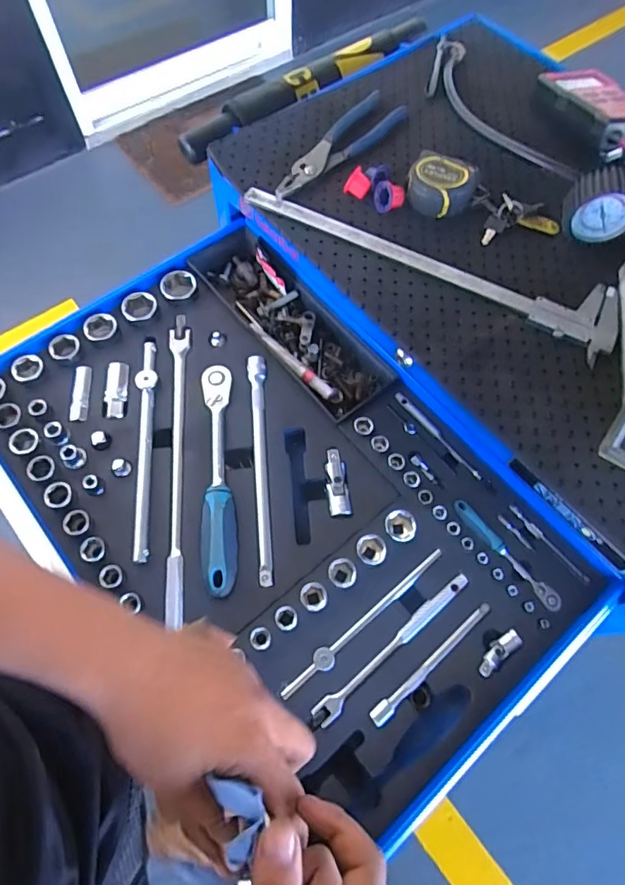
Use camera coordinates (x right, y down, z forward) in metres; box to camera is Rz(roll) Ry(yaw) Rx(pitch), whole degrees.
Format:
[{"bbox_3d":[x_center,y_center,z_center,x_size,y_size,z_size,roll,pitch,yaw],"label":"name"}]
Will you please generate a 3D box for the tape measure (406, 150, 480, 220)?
[{"bbox_3d":[0.138,-0.277,0.544,0.072,0.037,0.069,25,68,9],"label":"tape measure"}]

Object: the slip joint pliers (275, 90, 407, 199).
[{"bbox_3d":[0.028,-0.339,0.578,0.047,0.016,0.195,41,71,15],"label":"slip joint pliers"}]

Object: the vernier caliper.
[{"bbox_3d":[0.119,-0.197,0.526,0.403,0.010,0.079,26,71,9],"label":"vernier caliper"}]

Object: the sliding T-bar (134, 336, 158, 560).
[{"bbox_3d":[-0.173,0.000,0.525,0.020,0.017,0.245,-6,67,-4],"label":"sliding T-bar"}]

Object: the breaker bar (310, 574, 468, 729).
[{"bbox_3d":[0.075,0.183,0.454,0.181,0.010,0.018,-36,72,-16],"label":"breaker bar"}]

